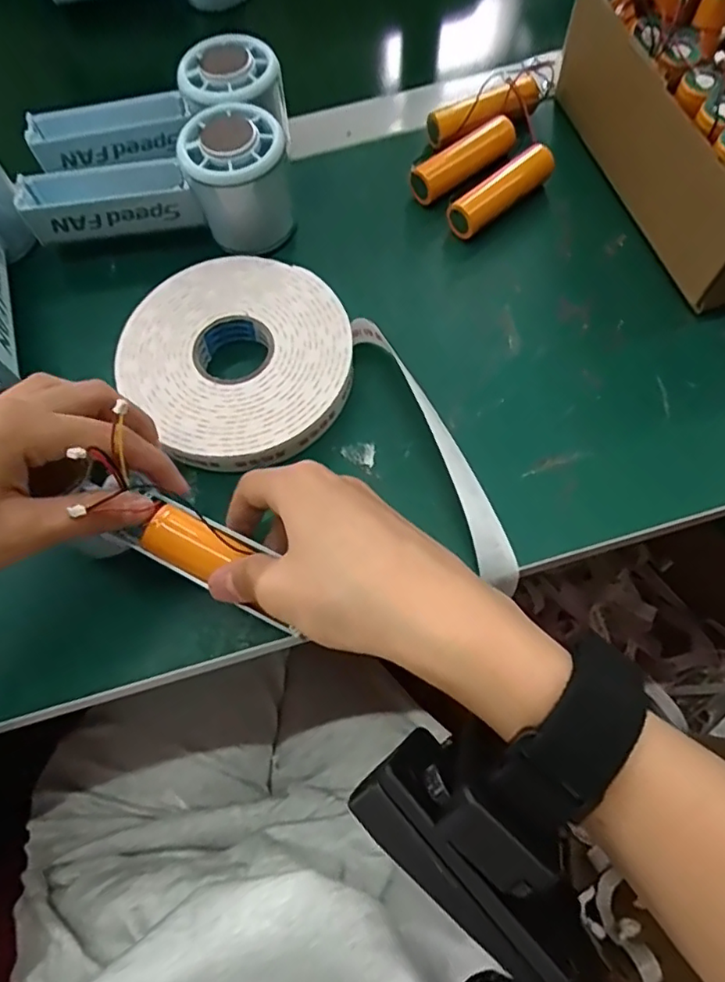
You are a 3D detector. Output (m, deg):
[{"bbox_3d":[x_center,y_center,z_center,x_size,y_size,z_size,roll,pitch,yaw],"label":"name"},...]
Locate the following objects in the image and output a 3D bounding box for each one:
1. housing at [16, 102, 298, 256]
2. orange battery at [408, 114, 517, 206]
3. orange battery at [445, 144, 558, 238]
[{"bbox_3d":[-0.118,-0.170,0.339,0.153,0.060,0.058,-14,68,-4],"label":"housing"},{"bbox_3d":[0.063,-0.203,0.366,0.076,0.024,0.020,-34,71,-11],"label":"orange battery"},{"bbox_3d":[0.086,-0.181,0.358,0.077,0.024,0.020,-38,71,-12],"label":"orange battery"}]

